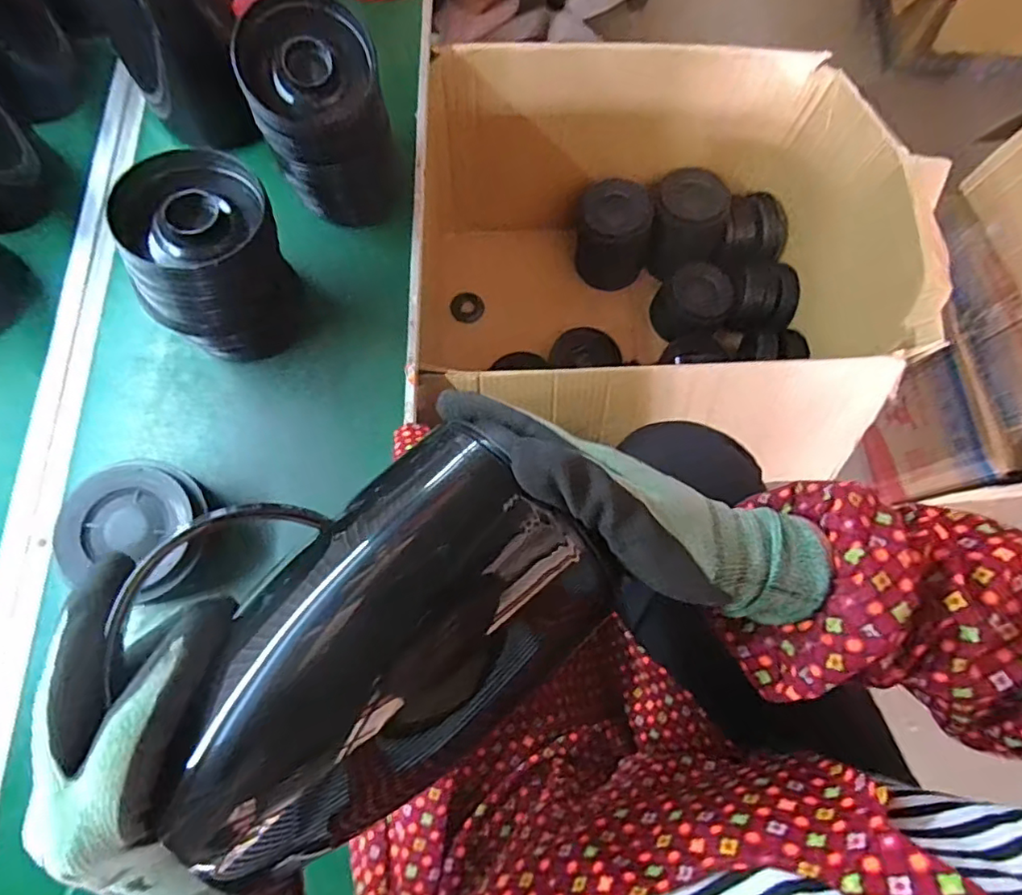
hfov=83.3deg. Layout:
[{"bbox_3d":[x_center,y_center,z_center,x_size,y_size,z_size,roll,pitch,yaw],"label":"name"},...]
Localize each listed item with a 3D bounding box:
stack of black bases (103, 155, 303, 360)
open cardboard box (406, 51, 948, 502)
[{"bbox_3d":[-0.273,-0.170,0.537,0.124,0.160,0.120,-4,73,-3],"label":"stack of black bases"},{"bbox_3d":[0.203,-0.255,0.879,0.631,0.345,0.600,-2,73,-2],"label":"open cardboard box"}]

